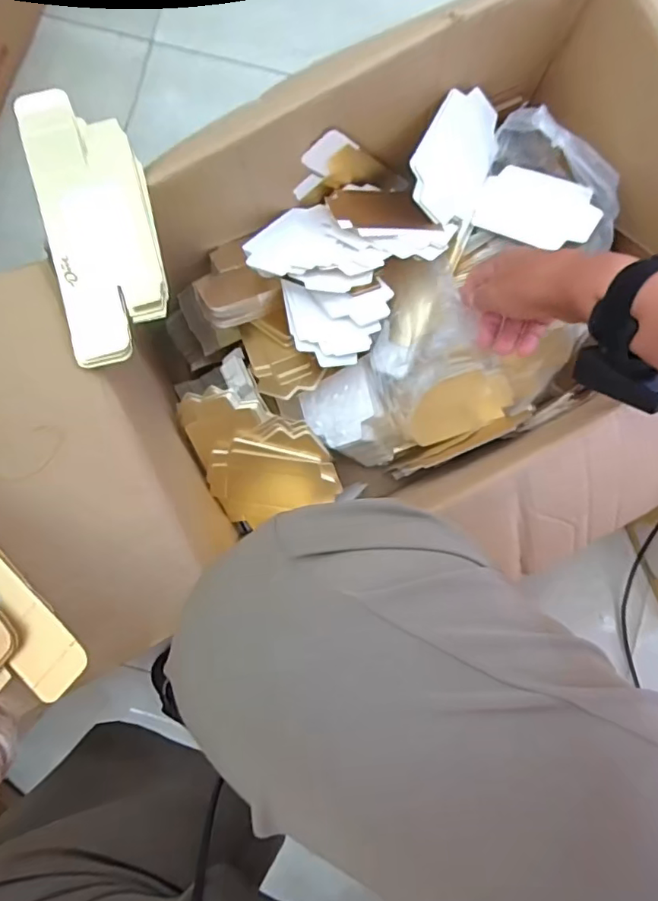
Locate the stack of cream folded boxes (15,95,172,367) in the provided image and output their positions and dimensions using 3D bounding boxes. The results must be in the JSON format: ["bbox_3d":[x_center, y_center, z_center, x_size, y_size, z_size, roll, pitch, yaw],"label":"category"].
[{"bbox_3d":[-0.181,-0.177,0.418,0.083,0.021,0.211,-15,87,0],"label":"stack of cream folded boxes"}]

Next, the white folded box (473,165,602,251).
[{"bbox_3d":[0.210,-0.245,0.535,0.116,0.009,0.068,30,96,19],"label":"white folded box"}]

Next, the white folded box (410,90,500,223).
[{"bbox_3d":[0.127,-0.293,0.527,0.087,0.007,0.125,20,93,-36],"label":"white folded box"}]

